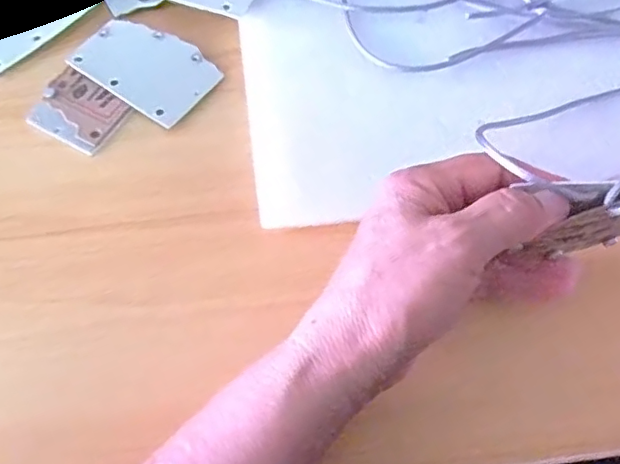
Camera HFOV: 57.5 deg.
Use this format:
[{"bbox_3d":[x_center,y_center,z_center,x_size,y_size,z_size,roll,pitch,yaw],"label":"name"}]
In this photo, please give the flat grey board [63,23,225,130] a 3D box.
[{"bbox_3d":[-0.101,-0.102,0.349,0.084,0.004,0.053,35,70,13],"label":"flat grey board"}]

